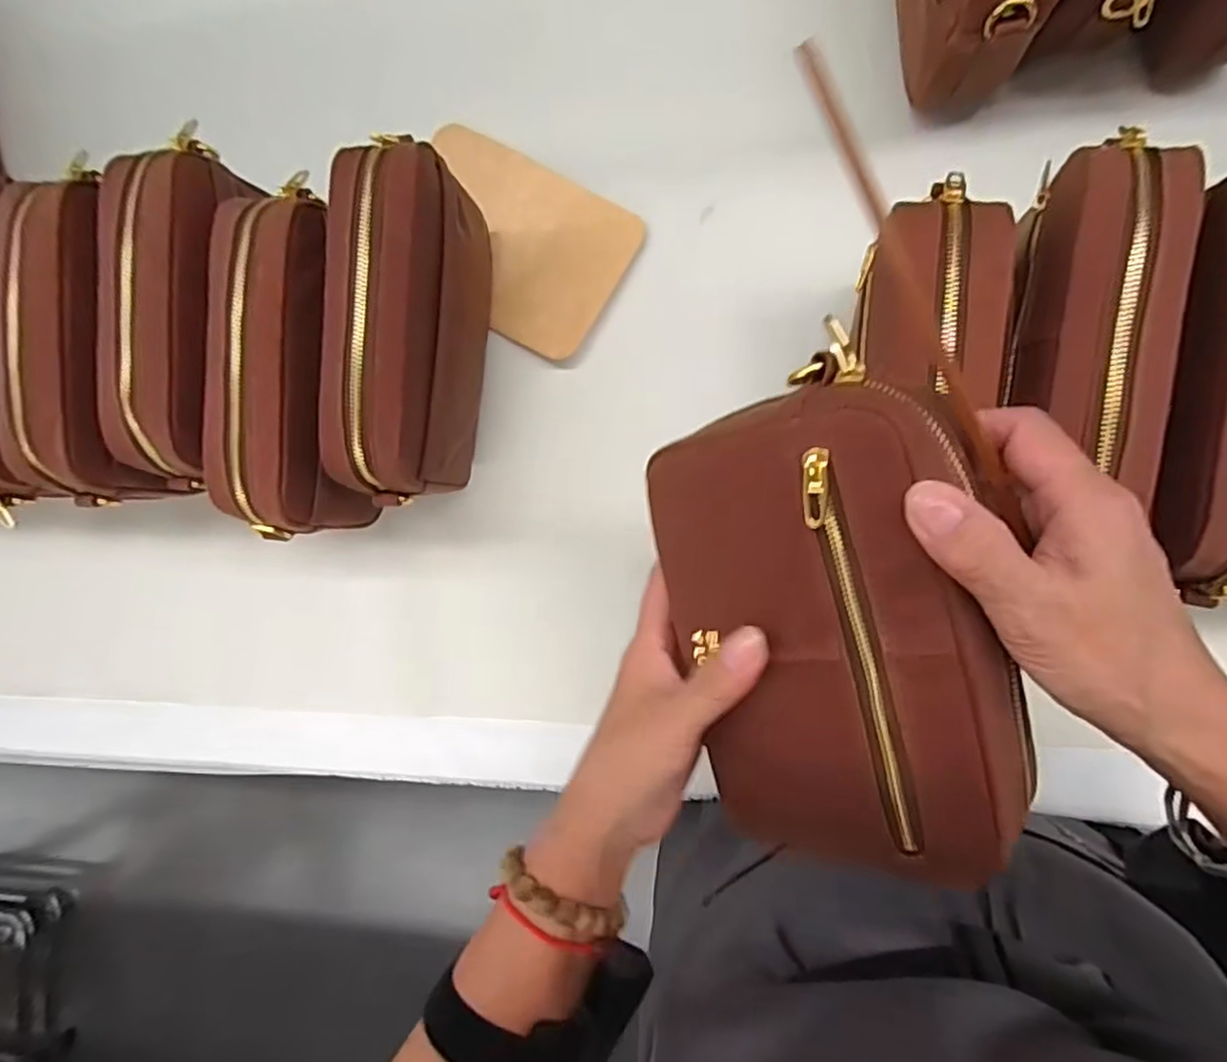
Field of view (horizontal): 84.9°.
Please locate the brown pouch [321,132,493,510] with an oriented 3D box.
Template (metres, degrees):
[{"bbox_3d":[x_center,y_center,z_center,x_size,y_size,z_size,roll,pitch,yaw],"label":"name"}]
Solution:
[{"bbox_3d":[-0.113,-0.116,0.411,0.064,0.122,0.199,5,92,10],"label":"brown pouch"}]

